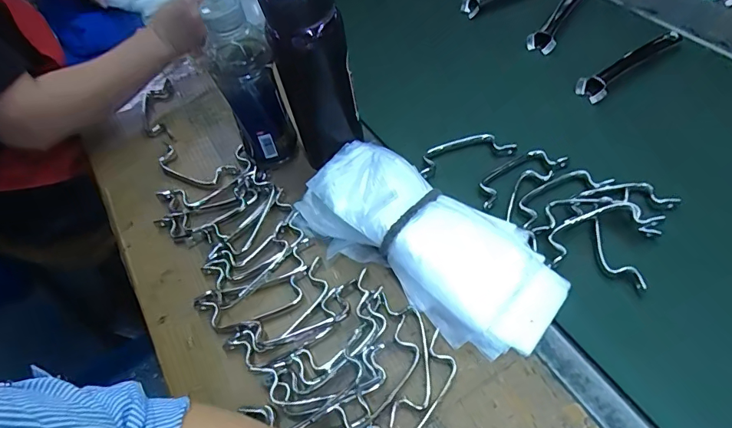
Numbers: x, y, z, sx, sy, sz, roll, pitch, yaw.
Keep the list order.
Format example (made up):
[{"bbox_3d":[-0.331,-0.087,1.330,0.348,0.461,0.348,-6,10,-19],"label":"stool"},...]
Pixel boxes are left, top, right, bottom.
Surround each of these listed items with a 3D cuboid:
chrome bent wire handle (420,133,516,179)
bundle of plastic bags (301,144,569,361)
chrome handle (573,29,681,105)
[{"bbox_3d":[0.124,-0.079,0.567,0.127,0.019,0.038,-17,54,-7],"label":"chrome bent wire handle"},{"bbox_3d":[0.058,0.019,0.476,0.302,0.065,0.137,32,63,25],"label":"bundle of plastic bags"},{"bbox_3d":[0.388,-0.220,0.647,0.214,0.031,0.040,-32,60,-18],"label":"chrome handle"}]

